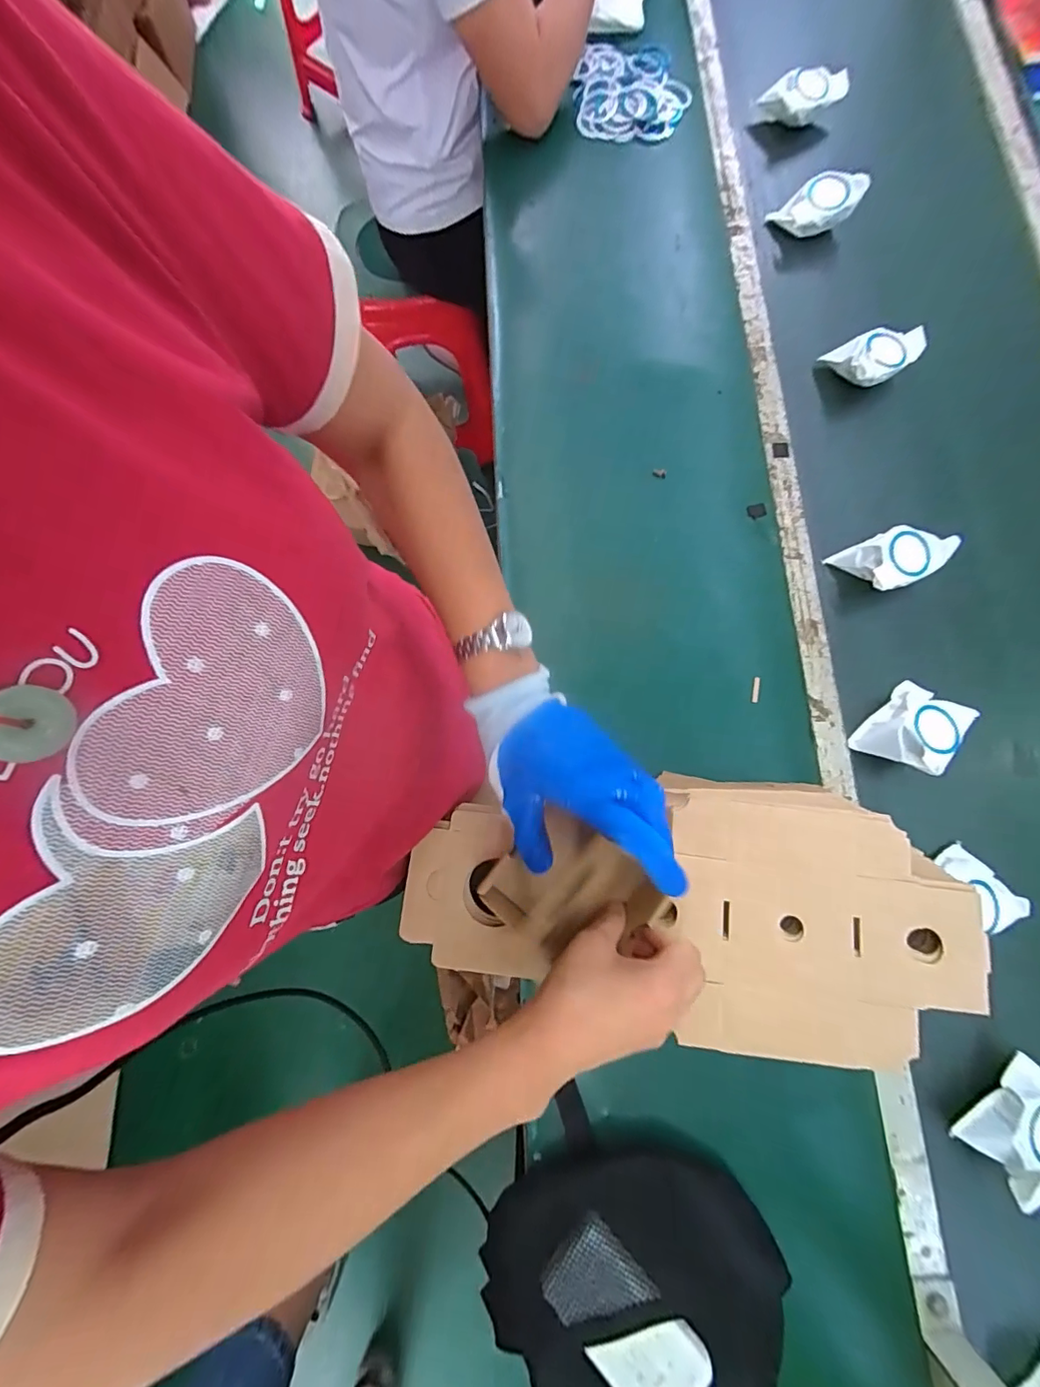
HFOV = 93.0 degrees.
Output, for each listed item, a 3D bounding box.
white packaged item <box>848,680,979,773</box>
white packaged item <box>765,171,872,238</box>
[{"bbox_3d":[0.444,0.039,0.547,0.104,0.044,0.075,-44,82,-7],"label":"white packaged item"},{"bbox_3d":[0.417,-0.685,0.692,0.118,0.061,0.047,3,79,1],"label":"white packaged item"}]

